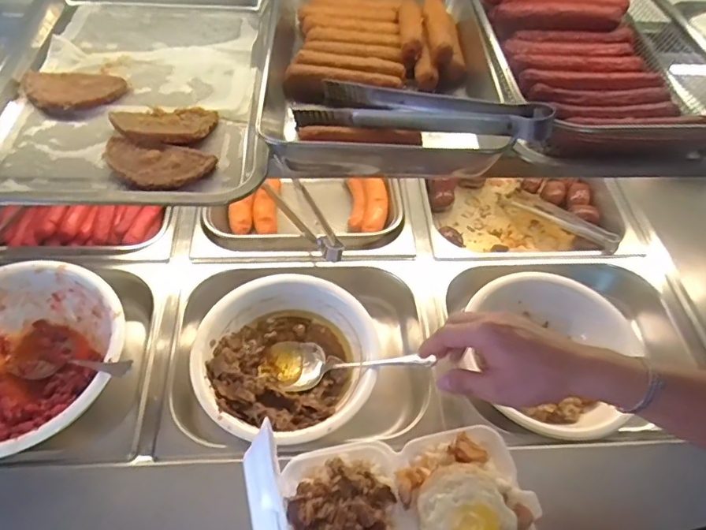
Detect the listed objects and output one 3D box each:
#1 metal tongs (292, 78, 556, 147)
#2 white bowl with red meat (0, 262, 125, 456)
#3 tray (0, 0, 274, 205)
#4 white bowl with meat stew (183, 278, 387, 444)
[{"bbox_3d":[0.054,-0.123,0.436,0.211,0.028,0.055,14,52,27],"label":"metal tongs"},{"bbox_3d":[-0.400,0.116,0.622,0.239,0.072,0.235,2,53,-2],"label":"white bowl with red meat"},{"bbox_3d":[-0.210,-0.176,0.485,0.254,0.030,0.325,-2,54,-5],"label":"tray"},{"bbox_3d":[-0.079,0.116,0.647,0.209,0.077,0.219,30,57,18],"label":"white bowl with meat stew"}]

